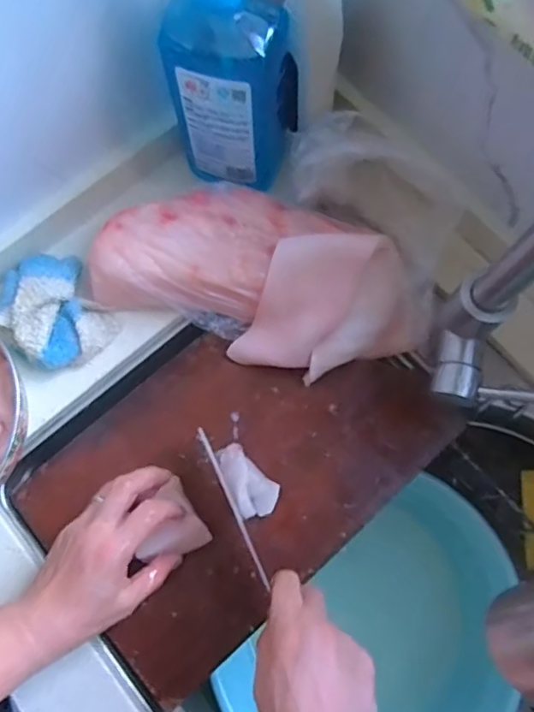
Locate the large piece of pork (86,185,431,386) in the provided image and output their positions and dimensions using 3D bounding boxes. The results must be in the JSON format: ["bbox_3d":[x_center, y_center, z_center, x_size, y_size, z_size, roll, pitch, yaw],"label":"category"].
[{"bbox_3d":[-0.003,-0.073,0.520,0.297,0.092,0.141,21,76,6],"label":"large piece of pork"}]

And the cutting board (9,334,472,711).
[{"bbox_3d":[-0.025,0.096,0.519,0.358,0.019,0.235,-40,78,-9],"label":"cutting board"}]

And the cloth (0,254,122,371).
[{"bbox_3d":[-0.203,-0.041,0.531,0.087,0.062,0.107,-36,77,-8],"label":"cloth"}]

